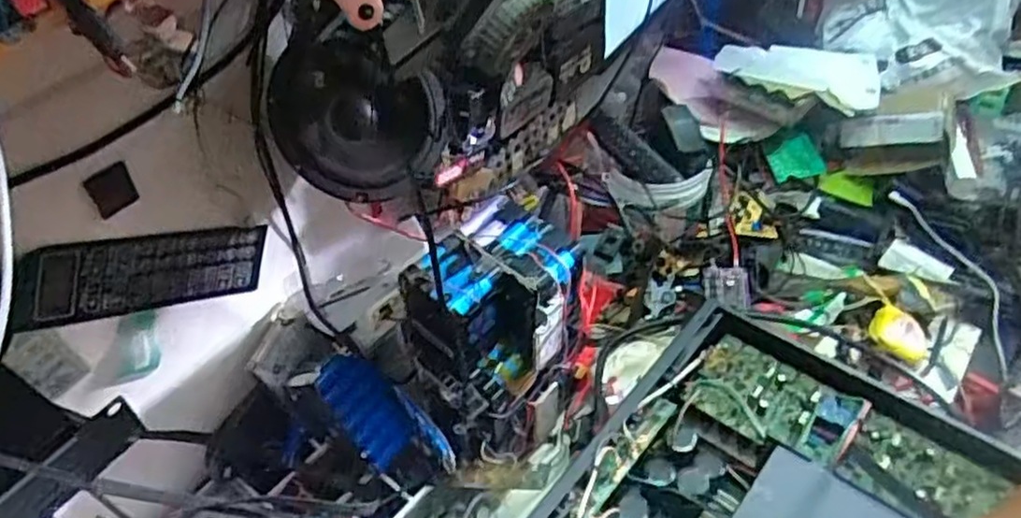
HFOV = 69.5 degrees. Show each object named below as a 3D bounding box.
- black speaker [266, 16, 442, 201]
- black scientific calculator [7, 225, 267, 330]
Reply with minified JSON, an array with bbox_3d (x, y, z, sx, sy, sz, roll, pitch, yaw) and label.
[{"bbox_3d":[-0.130,-0.127,0.632,0.147,0.140,0.054,-20,47,-12],"label":"black speaker"},{"bbox_3d":[-0.310,0.010,0.642,0.010,0.072,0.221,29,23,30],"label":"black scientific calculator"}]

